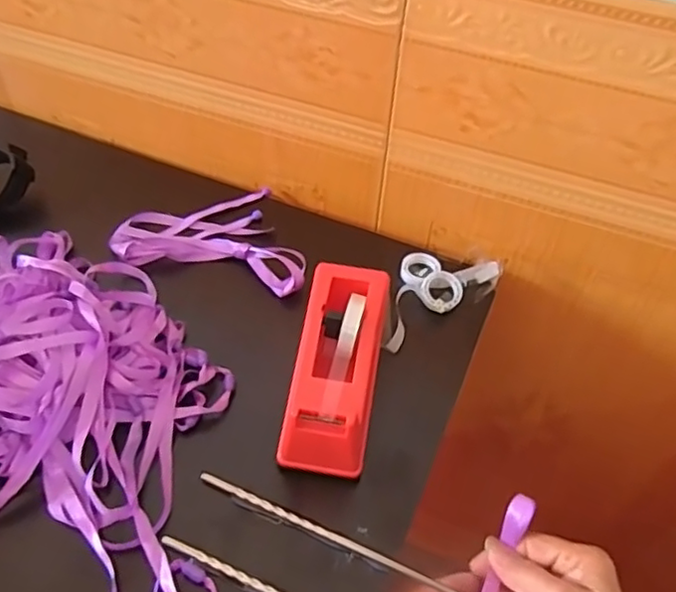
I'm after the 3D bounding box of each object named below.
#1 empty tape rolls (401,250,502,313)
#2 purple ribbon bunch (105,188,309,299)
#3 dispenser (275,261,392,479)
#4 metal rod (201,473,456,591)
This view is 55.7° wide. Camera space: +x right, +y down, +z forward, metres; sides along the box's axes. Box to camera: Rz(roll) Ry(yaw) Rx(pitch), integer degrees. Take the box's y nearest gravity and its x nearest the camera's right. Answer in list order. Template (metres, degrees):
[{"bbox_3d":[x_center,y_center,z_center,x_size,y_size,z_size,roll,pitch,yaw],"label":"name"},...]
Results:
[{"bbox_3d":[0.097,-0.021,0.585,0.079,0.017,0.068,-30,56,-26],"label":"empty tape rolls"},{"bbox_3d":[-0.107,-0.070,0.608,0.182,0.024,0.132,12,49,8],"label":"purple ribbon bunch"},{"bbox_3d":[-0.001,0.053,0.476,0.062,0.078,0.155,9,48,5],"label":"dispenser"},{"bbox_3d":[0.008,0.168,0.431,0.226,0.011,0.008,22,50,11],"label":"metal rod"}]

